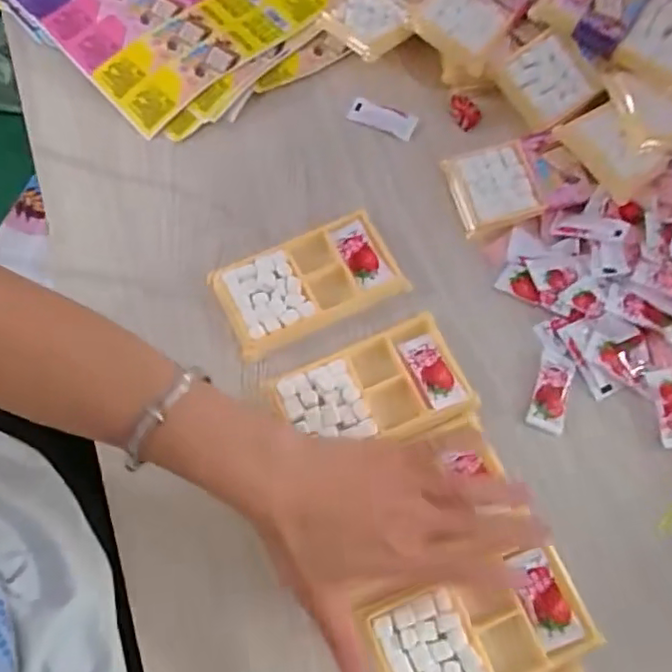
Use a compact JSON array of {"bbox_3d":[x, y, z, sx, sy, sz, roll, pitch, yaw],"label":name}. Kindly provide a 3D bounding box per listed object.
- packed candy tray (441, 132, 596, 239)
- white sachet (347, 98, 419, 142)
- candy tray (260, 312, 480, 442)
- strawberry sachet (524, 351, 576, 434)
[{"bbox_3d":[0.143,-0.126,0.487,0.103,0.013,0.070,-18,69,-6],"label":"packed candy tray"},{"bbox_3d":[0.040,-0.190,0.525,0.059,0.004,0.027,25,70,11],"label":"white sachet"},{"bbox_3d":[0.025,0.041,0.425,0.135,0.020,0.079,-22,69,-8],"label":"candy tray"},{"bbox_3d":[0.154,0.040,0.432,0.027,0.006,0.056,16,69,7],"label":"strawberry sachet"}]

